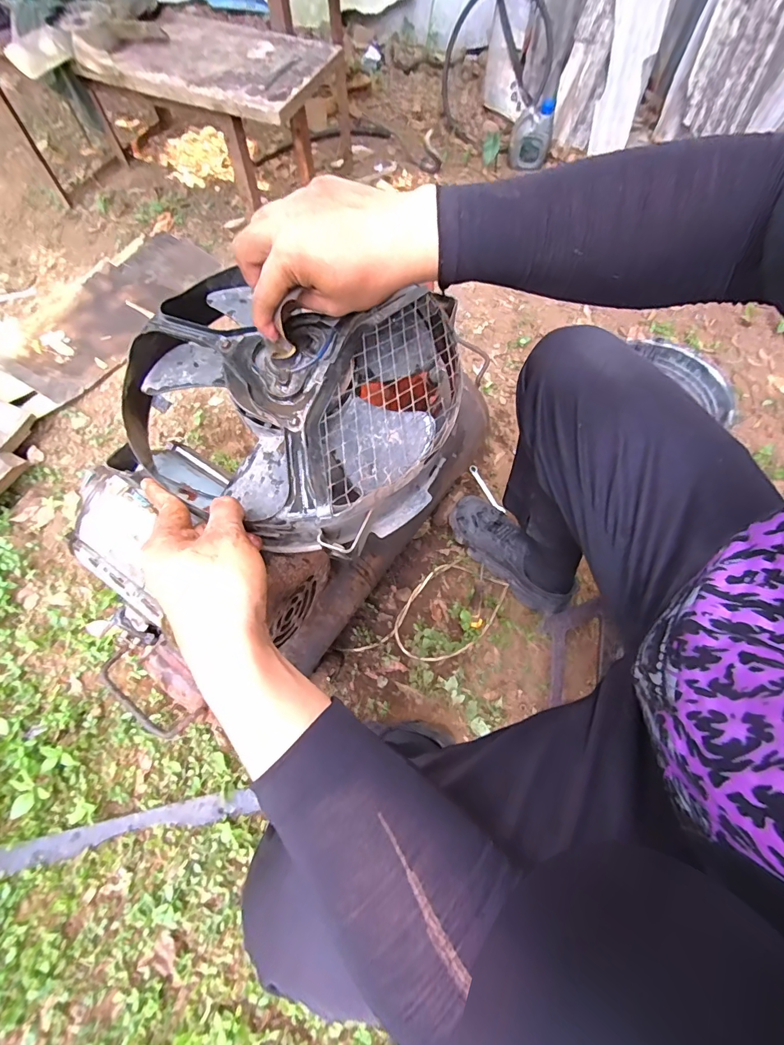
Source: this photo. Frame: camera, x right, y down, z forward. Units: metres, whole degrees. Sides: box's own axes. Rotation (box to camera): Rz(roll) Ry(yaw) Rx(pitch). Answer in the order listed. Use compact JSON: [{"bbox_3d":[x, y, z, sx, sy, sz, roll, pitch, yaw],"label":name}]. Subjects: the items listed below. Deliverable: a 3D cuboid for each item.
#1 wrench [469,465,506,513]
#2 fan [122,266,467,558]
[{"bbox_3d":[0.223,-0.079,0.996,0.021,0.009,0.137,-26,70,-11],"label":"wrench"},{"bbox_3d":[-0.089,-0.105,0.373,0.280,0.069,0.239,11,68,4],"label":"fan"}]

